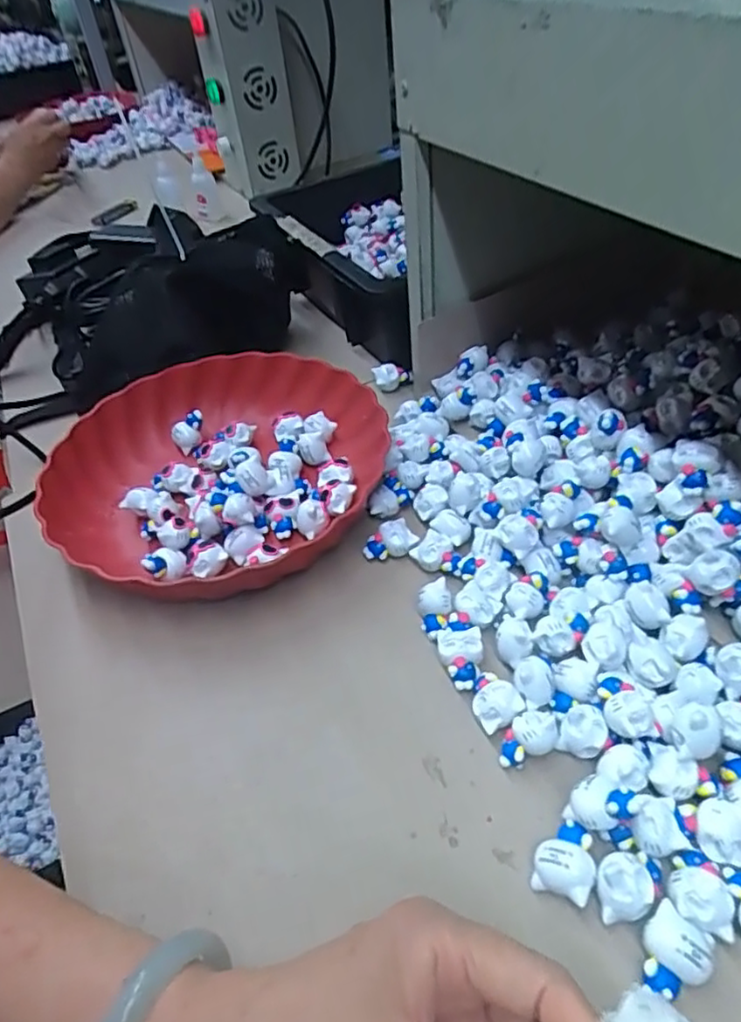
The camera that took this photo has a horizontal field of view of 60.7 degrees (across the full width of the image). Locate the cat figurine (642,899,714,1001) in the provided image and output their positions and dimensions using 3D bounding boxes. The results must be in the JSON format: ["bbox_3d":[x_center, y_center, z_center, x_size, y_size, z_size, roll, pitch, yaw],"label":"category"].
[{"bbox_3d":[0.119,0.176,0.250,0.029,0.020,0.025,-34,50,-24],"label":"cat figurine"}]

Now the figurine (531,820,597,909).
[{"bbox_3d":[0.086,0.154,0.278,0.024,0.019,0.029,17,50,23],"label":"figurine"}]

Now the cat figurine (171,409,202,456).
[{"bbox_3d":[-0.147,-0.065,0.516,0.033,0.023,0.014,-51,19,-2],"label":"cat figurine"}]

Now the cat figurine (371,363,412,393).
[{"bbox_3d":[0.019,-0.118,0.555,0.032,0.020,0.015,-10,44,-2],"label":"cat figurine"}]

